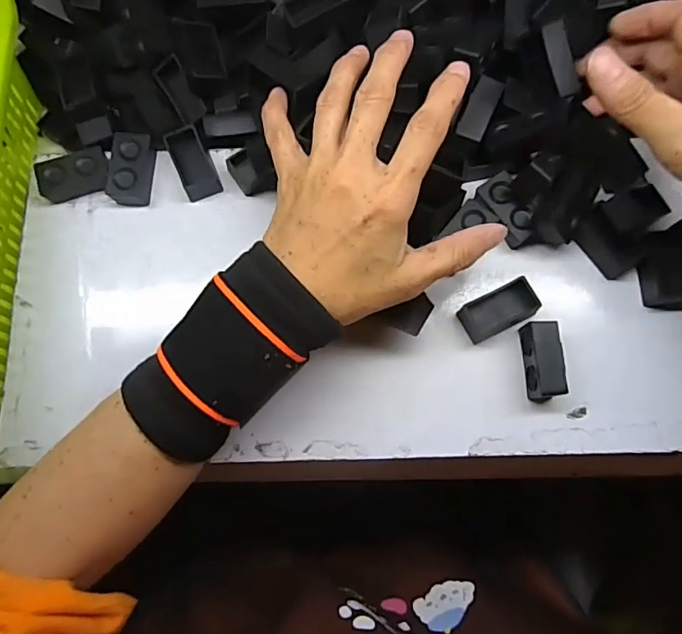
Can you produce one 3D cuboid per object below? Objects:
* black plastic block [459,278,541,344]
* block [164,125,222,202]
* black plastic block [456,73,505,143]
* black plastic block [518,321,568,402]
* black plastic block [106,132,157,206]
[{"bbox_3d":[0.093,-0.003,0.301,0.043,0.018,0.023,-26,79,-5],"label":"black plastic block"},{"bbox_3d":[-0.094,-0.098,0.322,0.022,0.010,0.044,-22,96,-4],"label":"block"},{"bbox_3d":[0.081,-0.121,0.298,0.016,0.010,0.041,24,79,5],"label":"black plastic block"},{"bbox_3d":[0.115,0.025,0.290,0.016,0.023,0.043,-3,78,0],"label":"black plastic block"},{"bbox_3d":[-0.133,-0.093,0.322,0.024,0.016,0.043,1,78,1],"label":"black plastic block"}]

